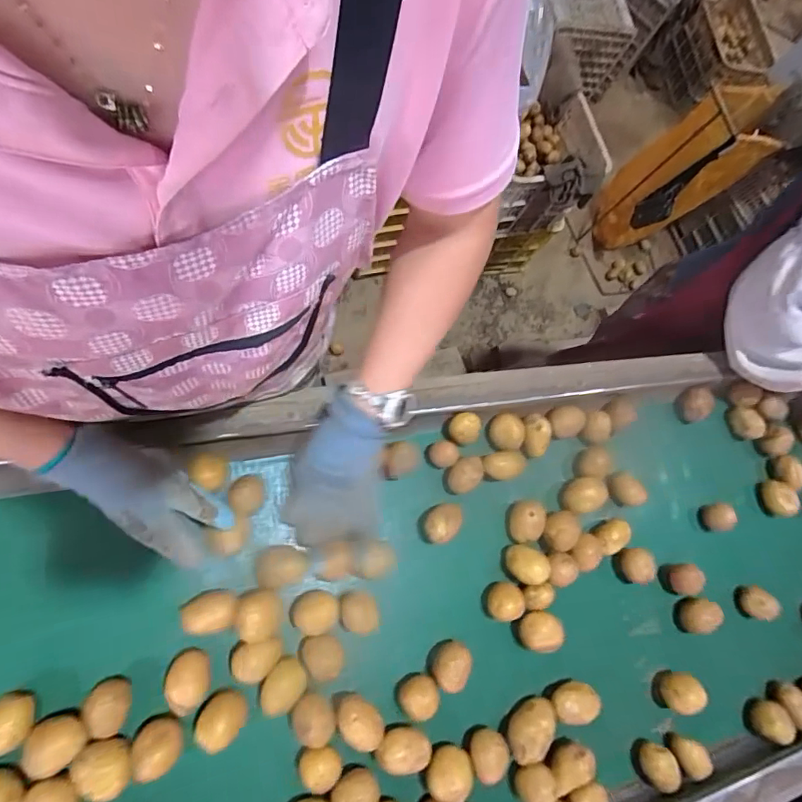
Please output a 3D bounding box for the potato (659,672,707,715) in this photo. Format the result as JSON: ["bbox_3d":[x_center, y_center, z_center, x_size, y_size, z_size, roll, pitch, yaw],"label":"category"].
[{"bbox_3d":[0.359,0.368,0.625,0.052,0.040,0.050,8,64,1],"label":"potato"}]

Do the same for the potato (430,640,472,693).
[{"bbox_3d":[0.059,0.301,0.565,0.043,0.037,0.053,22,65,8],"label":"potato"}]

